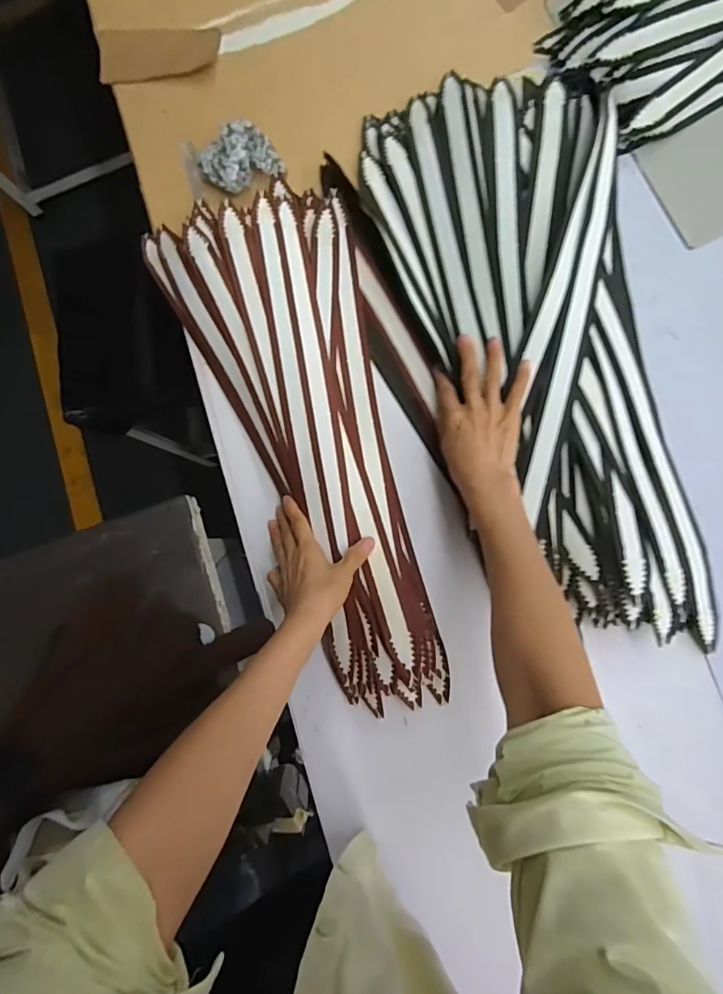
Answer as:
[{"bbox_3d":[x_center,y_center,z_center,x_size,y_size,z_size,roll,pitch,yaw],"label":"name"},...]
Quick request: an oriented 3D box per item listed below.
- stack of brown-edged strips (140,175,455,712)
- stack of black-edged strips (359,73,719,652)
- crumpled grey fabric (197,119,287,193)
[{"bbox_3d":[-0.057,-0.069,0.551,0.229,0.056,0.622,-21,80,3],"label":"stack of brown-edged strips"},{"bbox_3d":[0.211,-0.172,0.534,0.265,0.059,0.676,-20,82,3],"label":"stack of black-edged strips"},{"bbox_3d":[-0.150,-0.415,0.589,0.091,0.042,0.056,-26,82,2],"label":"crumpled grey fabric"}]

